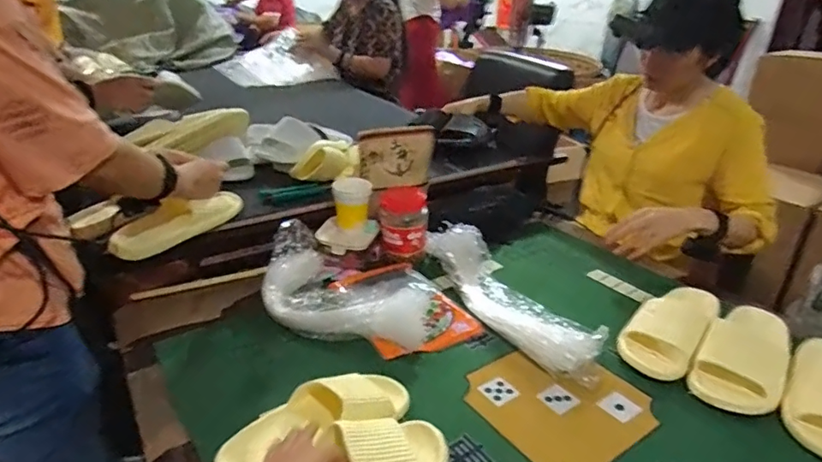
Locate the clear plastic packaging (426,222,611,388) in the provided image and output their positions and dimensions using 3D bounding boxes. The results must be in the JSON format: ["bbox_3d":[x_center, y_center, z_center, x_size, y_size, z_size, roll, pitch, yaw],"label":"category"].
[{"bbox_3d":[0.157,0.103,0.909,0.110,0.055,0.416,-12,31,-25],"label":"clear plastic packaging"}]

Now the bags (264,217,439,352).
[{"bbox_3d":[-0.097,0.089,0.914,0.318,0.066,0.236,5,28,3],"label":"bags"}]

